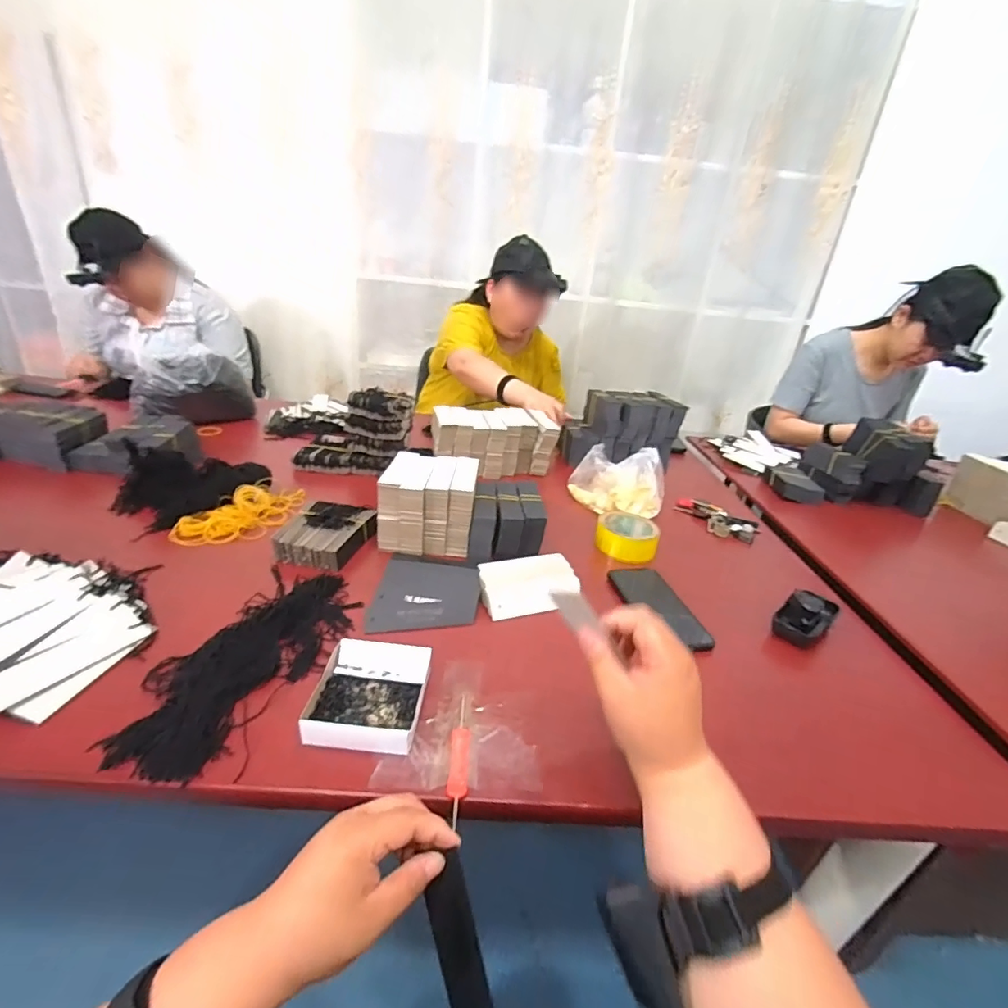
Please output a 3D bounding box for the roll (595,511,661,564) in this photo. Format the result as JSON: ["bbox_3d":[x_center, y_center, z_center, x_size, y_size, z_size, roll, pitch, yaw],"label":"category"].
[{"bbox_3d":[0.198,0.054,0.803,0.097,0.046,0.090,13,27,13],"label":"roll"}]

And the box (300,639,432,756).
[{"bbox_3d":[-0.129,0.183,0.477,0.101,0.026,0.114,7,26,2],"label":"box"}]

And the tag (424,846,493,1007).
[{"bbox_3d":[-0.034,0.305,0.348,0.031,0.113,0.005,-11,1,1],"label":"tag"}]

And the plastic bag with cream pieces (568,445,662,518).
[{"bbox_3d":[0.208,-0.041,0.911,0.163,0.101,0.094,8,26,4],"label":"plastic bag with cream pieces"}]

